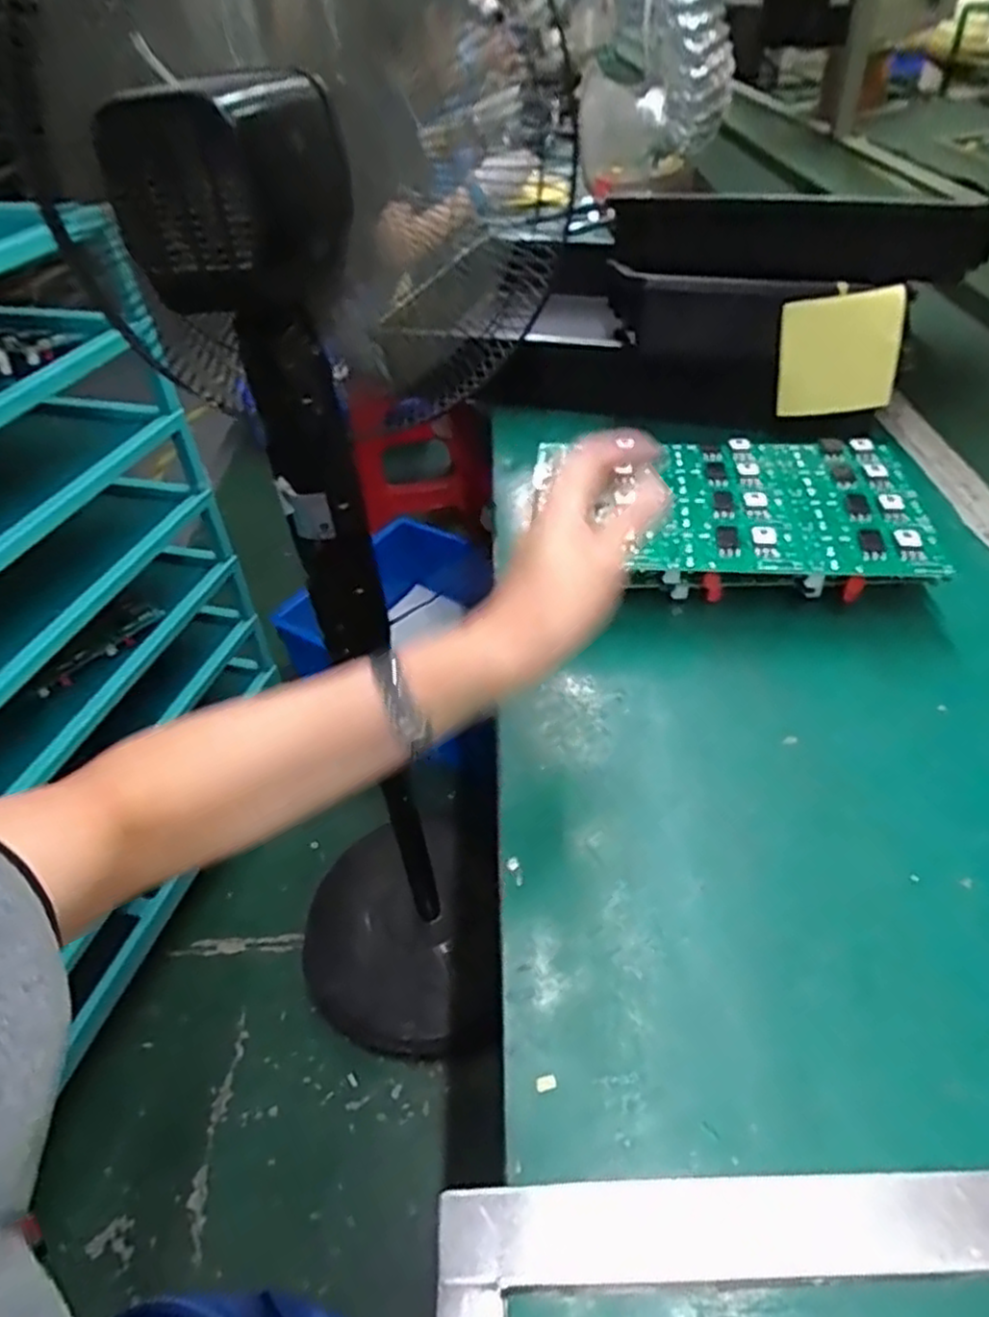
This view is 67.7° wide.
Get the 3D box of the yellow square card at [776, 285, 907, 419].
[{"bbox_3d":[0.305,-0.268,0.657,0.097,0.105,0.011,0,41,16],"label":"yellow square card"}]

